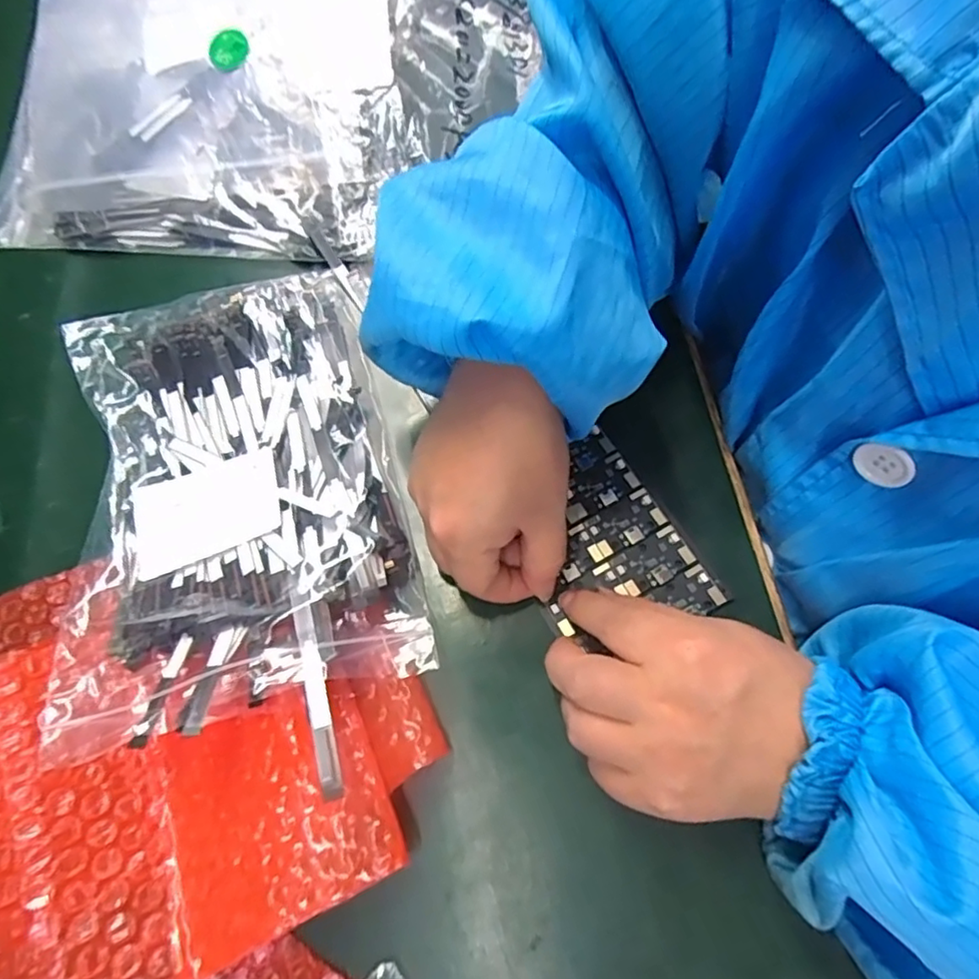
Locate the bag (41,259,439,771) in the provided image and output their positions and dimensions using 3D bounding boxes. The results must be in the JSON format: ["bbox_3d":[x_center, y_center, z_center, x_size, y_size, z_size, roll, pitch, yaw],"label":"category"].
[{"bbox_3d":[-0.125,-0.014,0.288,0.152,0.034,0.227,-14,68,-3],"label":"bag"}]

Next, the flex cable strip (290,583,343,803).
[{"bbox_3d":[-0.066,0.072,0.229,0.007,0.008,0.088,-21,48,-7],"label":"flex cable strip"}]

